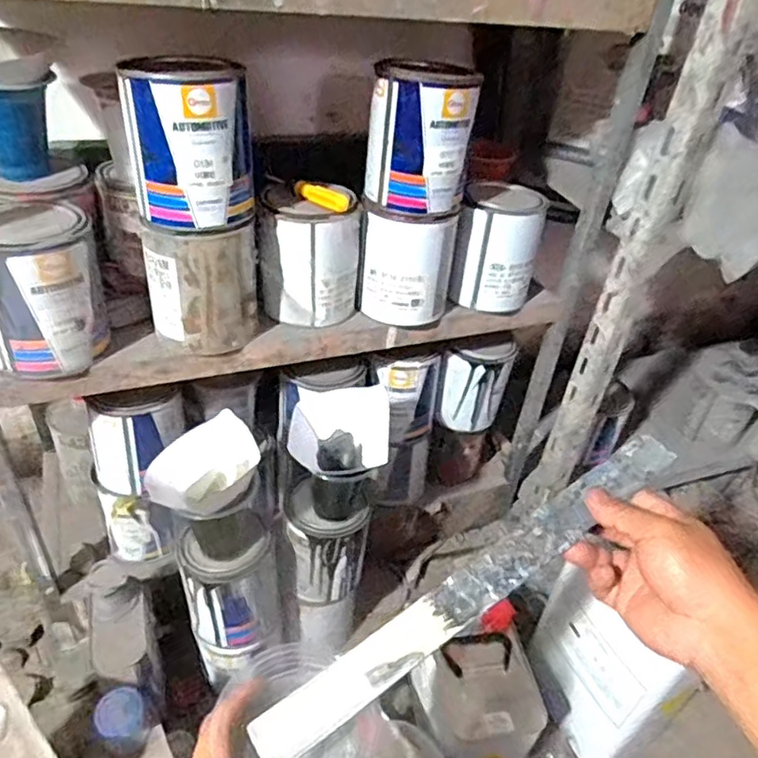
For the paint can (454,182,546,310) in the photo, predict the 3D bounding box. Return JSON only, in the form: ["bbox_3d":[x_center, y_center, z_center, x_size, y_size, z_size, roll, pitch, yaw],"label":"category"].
[{"bbox_3d":[0.143,-0.162,0.745,0.095,0.132,0.094,11,37,8],"label":"paint can"}]

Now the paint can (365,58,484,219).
[{"bbox_3d":[0.042,-0.251,0.635,0.103,0.134,0.102,5,37,0],"label":"paint can"}]

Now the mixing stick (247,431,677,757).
[{"bbox_3d":[0.073,0.128,0.406,0.338,0.008,0.032,-30,53,-21],"label":"mixing stick"}]

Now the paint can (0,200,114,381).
[{"bbox_3d":[-0.314,-0.085,0.576,0.101,0.133,0.095,4,37,-3],"label":"paint can"}]

